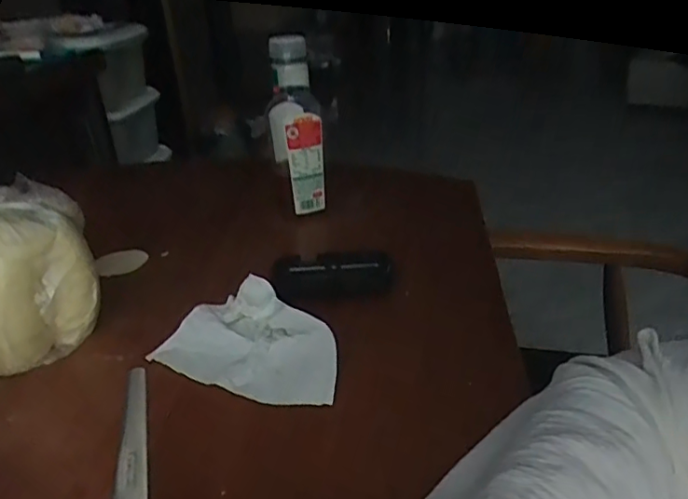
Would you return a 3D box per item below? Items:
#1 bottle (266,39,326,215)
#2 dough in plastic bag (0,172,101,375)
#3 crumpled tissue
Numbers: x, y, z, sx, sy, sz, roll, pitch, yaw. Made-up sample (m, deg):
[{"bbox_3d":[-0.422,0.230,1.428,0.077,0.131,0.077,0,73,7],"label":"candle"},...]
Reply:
[{"bbox_3d":[-0.053,-0.138,0.644,0.057,0.184,0.056,-10,29,-11],"label":"bottle"},{"bbox_3d":[-0.278,0.020,0.470,0.138,0.121,0.117,-19,32,-26],"label":"dough in plastic bag"},{"bbox_3d":[-0.065,0.068,0.444,0.151,0.031,0.098,15,34,30],"label":"crumpled tissue"}]

